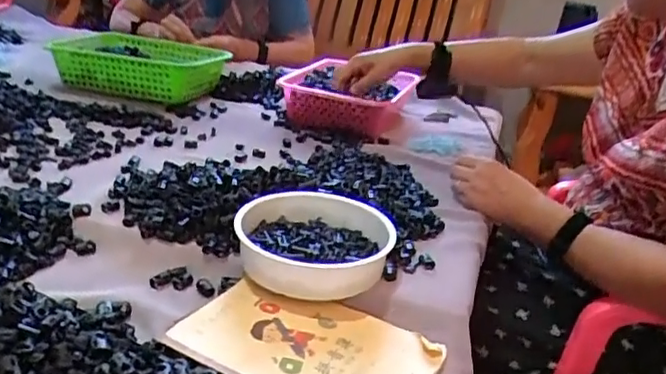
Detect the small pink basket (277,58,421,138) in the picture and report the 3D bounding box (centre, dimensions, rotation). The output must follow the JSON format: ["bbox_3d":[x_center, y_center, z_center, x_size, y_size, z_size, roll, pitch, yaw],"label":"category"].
[{"bbox_3d":[0.031,-0.179,1.168,0.212,0.080,0.287,15,25,15],"label":"small pink basket"}]

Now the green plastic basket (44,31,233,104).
[{"bbox_3d":[-0.354,-0.230,1.128,0.270,0.090,0.213,11,24,7],"label":"green plastic basket"}]

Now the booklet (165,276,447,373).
[{"bbox_3d":[-0.017,0.134,0.517,0.204,0.007,0.145,18,26,22],"label":"booklet"}]

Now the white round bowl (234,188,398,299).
[{"bbox_3d":[-0.022,0.058,0.633,0.157,0.050,0.175,0,25,-17],"label":"white round bowl"}]

